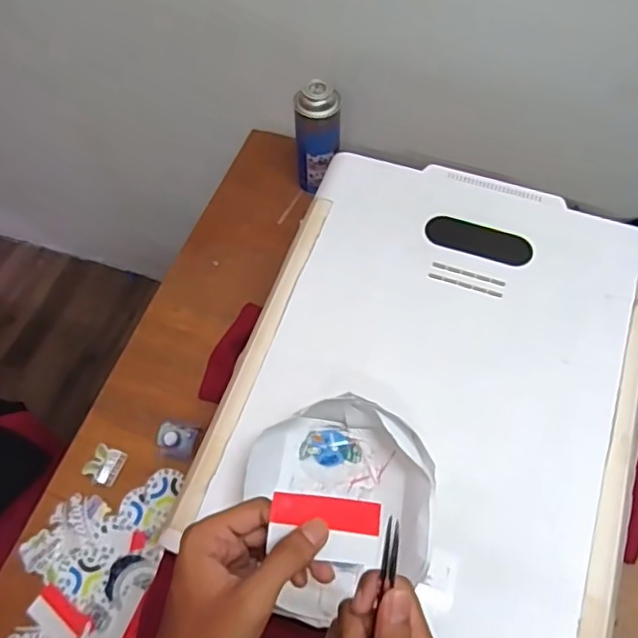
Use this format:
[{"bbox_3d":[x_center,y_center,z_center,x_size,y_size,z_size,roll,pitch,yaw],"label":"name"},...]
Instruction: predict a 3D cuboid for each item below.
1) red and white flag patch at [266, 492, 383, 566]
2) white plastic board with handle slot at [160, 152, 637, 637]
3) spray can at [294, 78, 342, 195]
[{"bbox_3d":[0.005,0.132,0.374,0.067,0.004,0.037,7,75,-1],"label":"red and white flag patch"},{"bbox_3d":[0.124,0.051,0.610,0.391,0.020,0.491,17,64,9],"label":"white plastic board with handle slot"},{"bbox_3d":[-0.002,-0.255,0.864,0.063,0.172,0.055,3,62,1],"label":"spray can"}]

